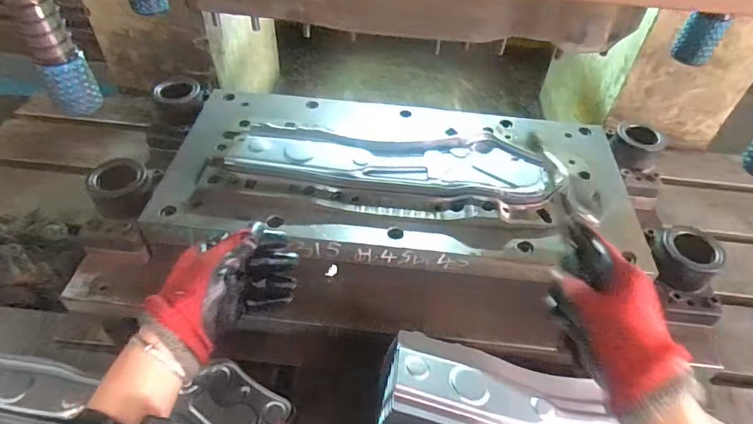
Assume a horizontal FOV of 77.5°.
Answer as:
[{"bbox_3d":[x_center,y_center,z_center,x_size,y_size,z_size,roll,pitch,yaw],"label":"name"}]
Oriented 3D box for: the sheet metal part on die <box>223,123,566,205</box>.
[{"bbox_3d":[0.024,-0.076,0.641,0.434,0.029,0.119,5,48,1],"label":"sheet metal part on die"}]

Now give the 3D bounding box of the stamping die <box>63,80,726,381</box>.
[{"bbox_3d":[0.030,-0.001,0.669,0.777,0.146,0.364,7,48,3],"label":"stamping die"}]

